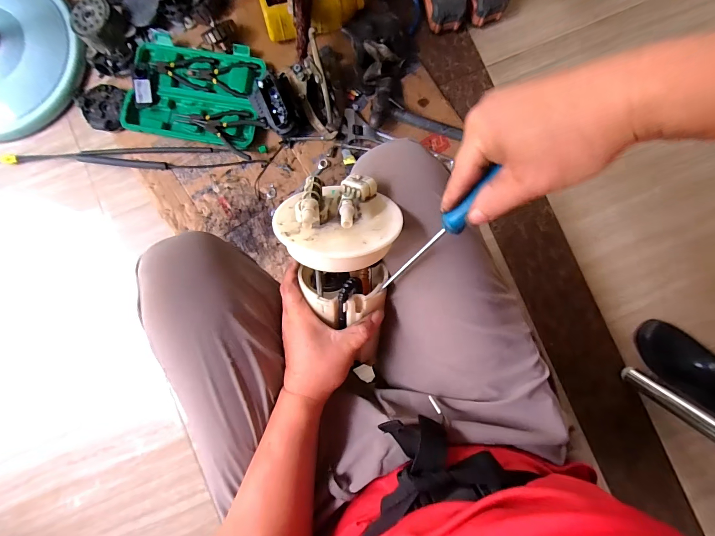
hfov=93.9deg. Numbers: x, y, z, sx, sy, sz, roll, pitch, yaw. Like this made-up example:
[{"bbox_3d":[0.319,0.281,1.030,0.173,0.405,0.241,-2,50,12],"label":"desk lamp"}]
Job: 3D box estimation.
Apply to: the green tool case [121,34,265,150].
[{"bbox_3d":[-0.372,-0.407,0.758,0.309,0.041,0.230,14,86,0],"label":"green tool case"}]

